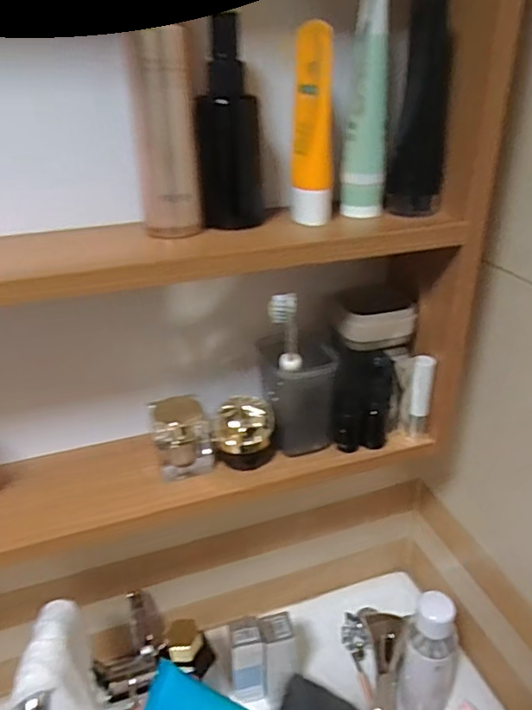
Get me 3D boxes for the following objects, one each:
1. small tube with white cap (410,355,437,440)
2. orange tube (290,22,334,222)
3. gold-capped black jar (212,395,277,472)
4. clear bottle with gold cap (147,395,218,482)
[{"bbox_3d":[0.135,0.037,0.486,0.017,0.076,0.013,8,30,18],"label":"small tube with white cap"},{"bbox_3d":[0.032,-0.159,0.389,0.029,0.124,0.036,1,29,5],"label":"orange tube"},{"bbox_3d":[-0.018,0.065,0.469,0.050,0.053,0.043,2,29,7],"label":"gold-capped black jar"},{"bbox_3d":[-0.070,0.070,0.468,0.050,0.066,0.044,-7,29,-10],"label":"clear bottle with gold cap"}]

